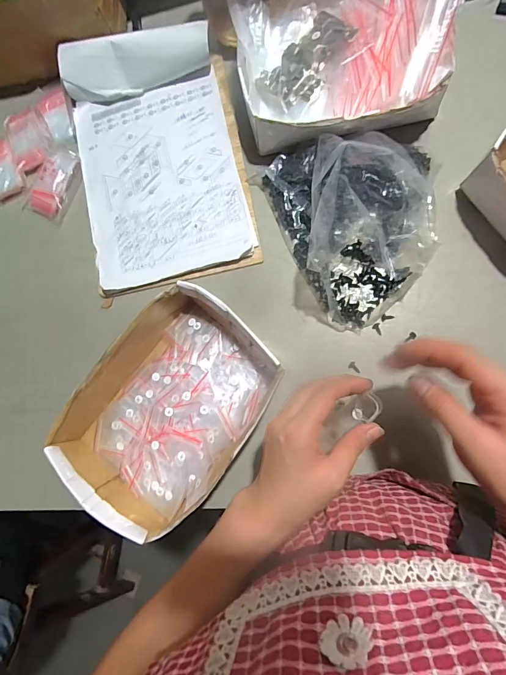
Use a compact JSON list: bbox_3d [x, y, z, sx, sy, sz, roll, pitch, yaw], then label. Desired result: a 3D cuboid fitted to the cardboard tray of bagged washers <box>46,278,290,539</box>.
[{"bbox_3d":[-0.099,0.080,0.416,0.169,0.060,0.254,38,87,9],"label":"cardboard tray of bagged washers"}]

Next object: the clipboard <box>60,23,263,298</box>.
[{"bbox_3d":[-0.128,-0.237,0.477,0.221,0.046,0.324,-12,81,4],"label":"clipboard"}]

